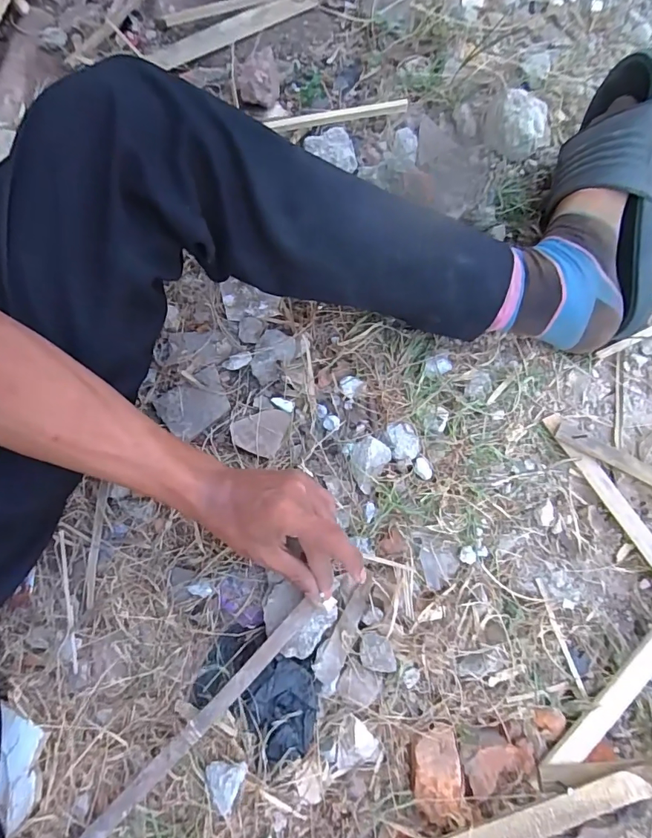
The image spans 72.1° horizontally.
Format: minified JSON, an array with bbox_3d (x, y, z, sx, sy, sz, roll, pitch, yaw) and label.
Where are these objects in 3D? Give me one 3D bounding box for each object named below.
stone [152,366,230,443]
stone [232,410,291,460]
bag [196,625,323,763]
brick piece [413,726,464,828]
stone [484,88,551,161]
[{"bbox_3d":[-0.135,-0.015,0.459,0.070,0.008,0.060,-32,74,-9],"label":"stone"},{"bbox_3d":[-0.067,0.009,0.454,0.050,0.007,0.051,21,74,8],"label":"stone"},{"bbox_3d":[-0.052,0.221,0.363,0.102,0.019,0.072,28,75,10],"label":"bag"},{"bbox_3d":[0.087,0.279,0.350,0.038,0.017,0.058,-5,72,0],"label":"brick piece"},{"bbox_3d":[0.239,-0.368,0.551,0.084,0.044,0.093,25,74,9],"label":"stone"}]

